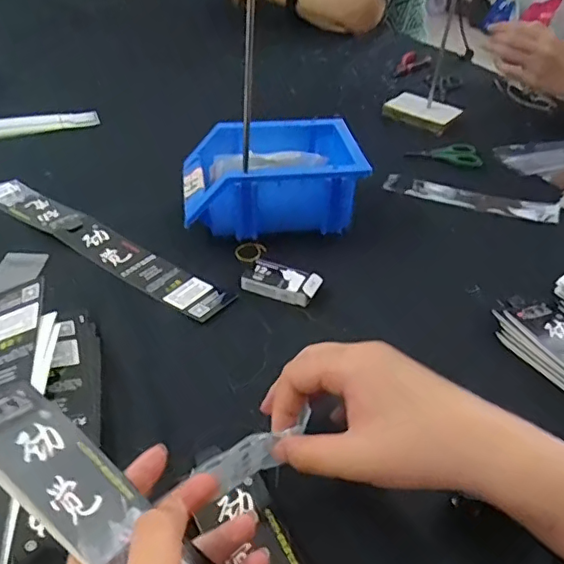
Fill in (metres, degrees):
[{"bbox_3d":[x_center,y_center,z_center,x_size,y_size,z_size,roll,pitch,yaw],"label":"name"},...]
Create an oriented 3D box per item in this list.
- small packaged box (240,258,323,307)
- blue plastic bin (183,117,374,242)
[{"bbox_3d":[0.000,0.000,0.510,0.067,0.016,0.036,16,41,18],"label":"small packaged box"},{"bbox_3d":[-0.013,-0.113,0.598,0.177,0.075,0.133,-4,40,-8],"label":"blue plastic bin"}]

